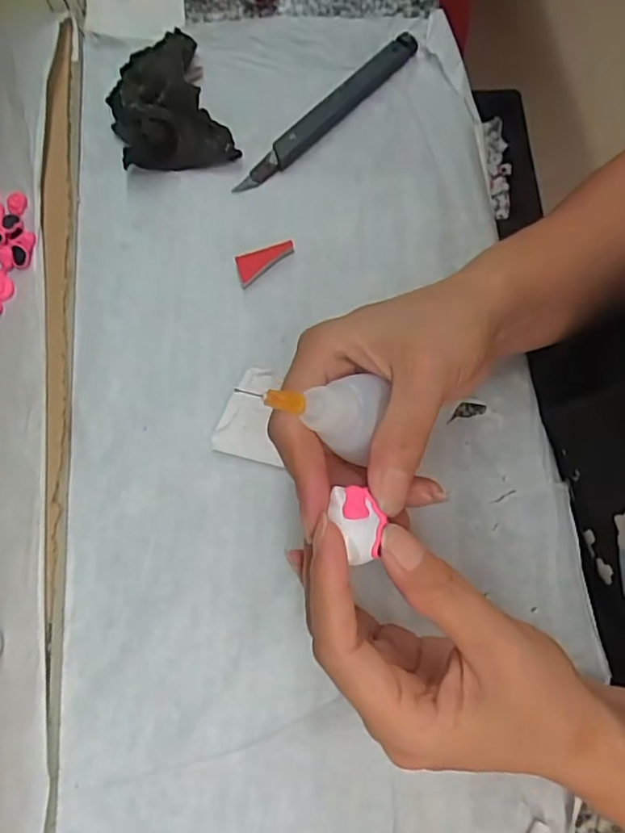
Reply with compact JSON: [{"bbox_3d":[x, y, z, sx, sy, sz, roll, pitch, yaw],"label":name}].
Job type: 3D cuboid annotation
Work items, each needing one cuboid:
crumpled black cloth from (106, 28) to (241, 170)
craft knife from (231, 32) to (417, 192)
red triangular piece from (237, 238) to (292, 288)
[{"bbox_3d":[-0.088,-0.181,0.343,0.060,0.022,0.086,-22,74,-8],"label":"crumpled black cloth"},{"bbox_3d":[0.009,-0.182,0.349,0.014,0.013,0.147,43,76,11],"label":"craft knife"},{"bbox_3d":[-0.028,-0.087,0.322,0.035,0.005,0.015,-35,77,-11],"label":"red triangular piece"}]

